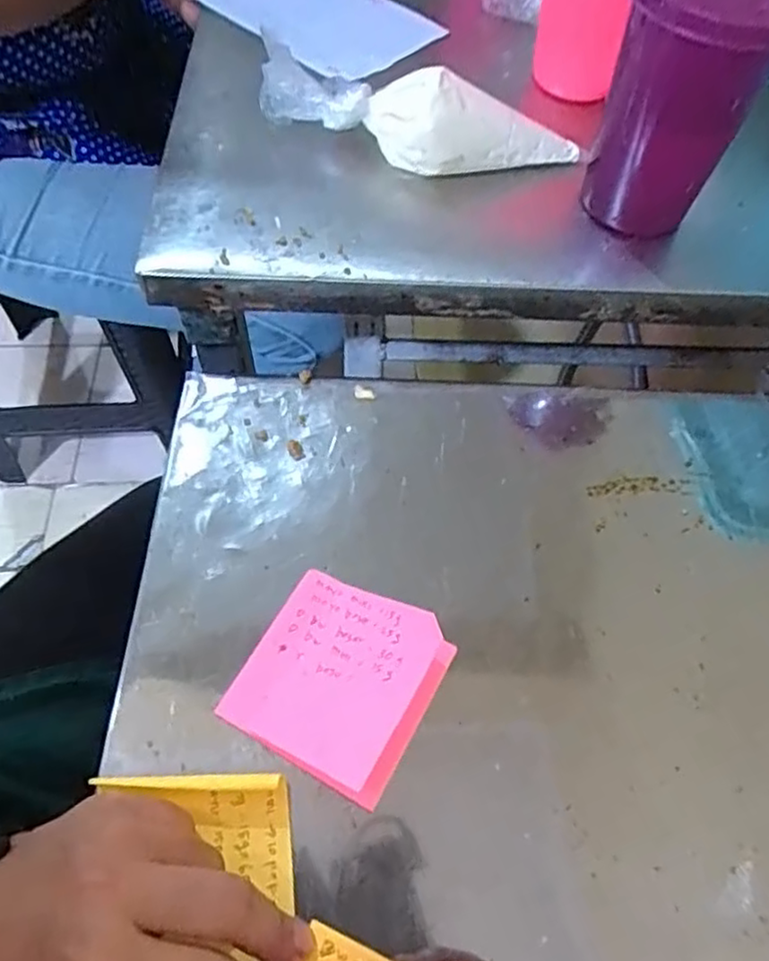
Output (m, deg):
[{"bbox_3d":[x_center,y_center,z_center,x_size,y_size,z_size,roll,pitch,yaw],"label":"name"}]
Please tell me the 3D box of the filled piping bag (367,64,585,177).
[{"bbox_3d":[0.055,-0.207,0.398,0.120,0.047,0.045,-12,61,-10],"label":"filled piping bag"}]

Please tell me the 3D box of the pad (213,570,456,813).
[{"bbox_3d":[-0.019,0.080,0.284,0.077,0.031,0.076,28,62,13],"label":"pad"}]

